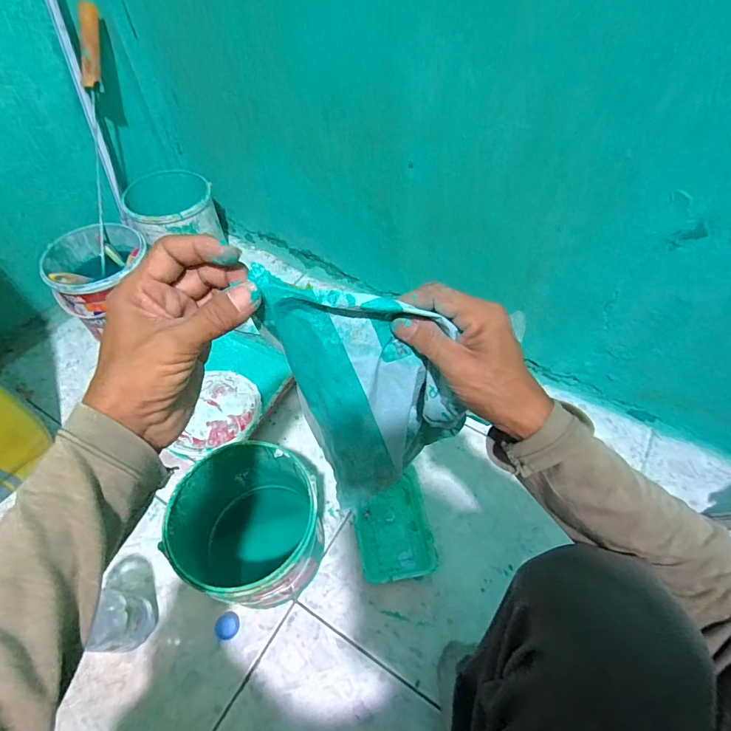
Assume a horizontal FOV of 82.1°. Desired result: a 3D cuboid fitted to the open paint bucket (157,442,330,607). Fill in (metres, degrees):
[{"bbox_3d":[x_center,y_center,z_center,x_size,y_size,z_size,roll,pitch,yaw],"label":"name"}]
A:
[{"bbox_3d":[-0.154,0.230,0.592,0.172,0.190,0.176,0,55,0],"label":"open paint bucket"}]

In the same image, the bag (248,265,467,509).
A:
[{"bbox_3d":[0.008,0.024,0.358,0.122,0.266,0.050,-16,42,-1],"label":"bag"}]

